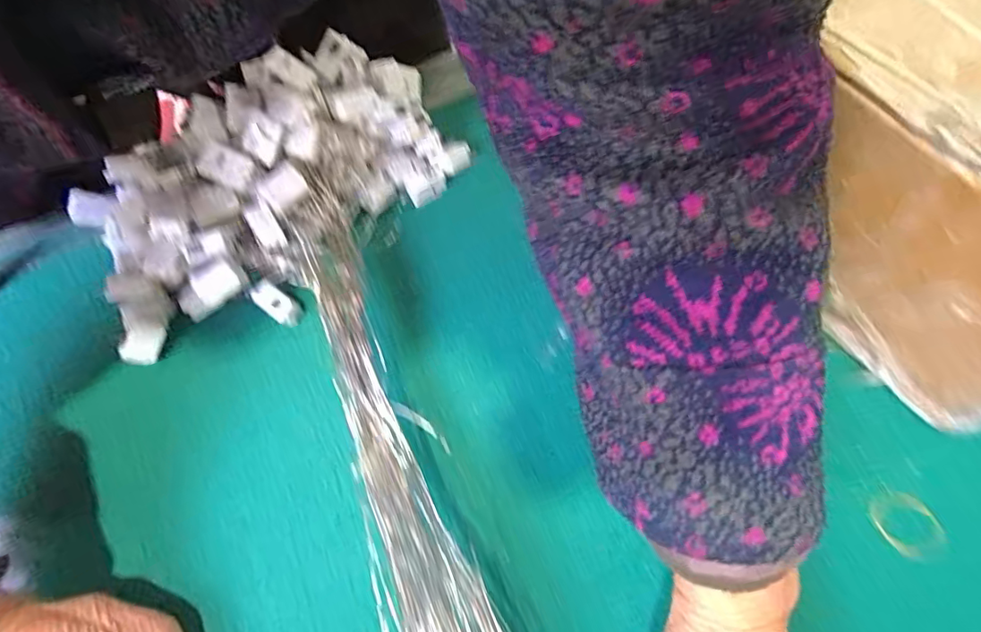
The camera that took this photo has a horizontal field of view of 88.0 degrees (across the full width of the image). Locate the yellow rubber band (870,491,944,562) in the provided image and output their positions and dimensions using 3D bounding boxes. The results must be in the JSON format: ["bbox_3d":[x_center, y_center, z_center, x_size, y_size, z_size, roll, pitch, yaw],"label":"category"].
[{"bbox_3d":[0.217,0.110,0.266,0.033,0.005,0.033,-11,66,-1],"label":"yellow rubber band"}]

